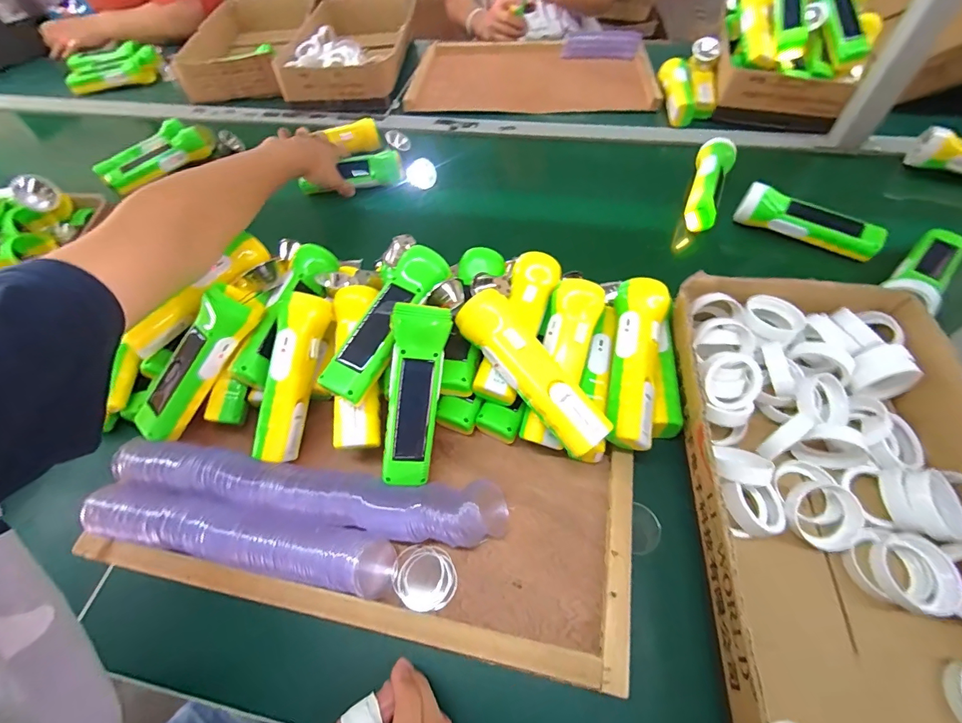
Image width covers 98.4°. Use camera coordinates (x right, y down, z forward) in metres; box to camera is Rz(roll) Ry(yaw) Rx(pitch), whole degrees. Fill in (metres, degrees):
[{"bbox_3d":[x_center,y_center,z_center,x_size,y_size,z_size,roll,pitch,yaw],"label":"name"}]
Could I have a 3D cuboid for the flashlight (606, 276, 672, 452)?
[{"bbox_3d":[0.147,-0.001,0.404,0.052,0.047,0.171,14,70,7],"label":"flashlight"}]

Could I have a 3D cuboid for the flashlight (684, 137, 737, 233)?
[{"bbox_3d":[0.331,-0.262,0.605,0.050,0.044,0.165,22,61,17],"label":"flashlight"}]

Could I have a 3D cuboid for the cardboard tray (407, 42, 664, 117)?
[{"bbox_3d":[0.105,-0.586,0.854,0.466,0.030,0.299,4,57,6],"label":"cardboard tray"}]

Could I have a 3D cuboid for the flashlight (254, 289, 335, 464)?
[{"bbox_3d":[-0.184,0.015,0.406,0.039,0.040,0.160,9,85,11],"label":"flashlight"}]

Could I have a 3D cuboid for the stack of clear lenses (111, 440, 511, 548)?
[{"bbox_3d":[-0.161,0.122,0.385,0.366,0.041,0.053,4,56,7],"label":"stack of clear lenses"}]

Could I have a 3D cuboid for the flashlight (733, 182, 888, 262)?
[{"bbox_3d":[0.433,-0.186,0.551,0.167,0.047,0.038,26,62,19],"label":"flashlight"}]

